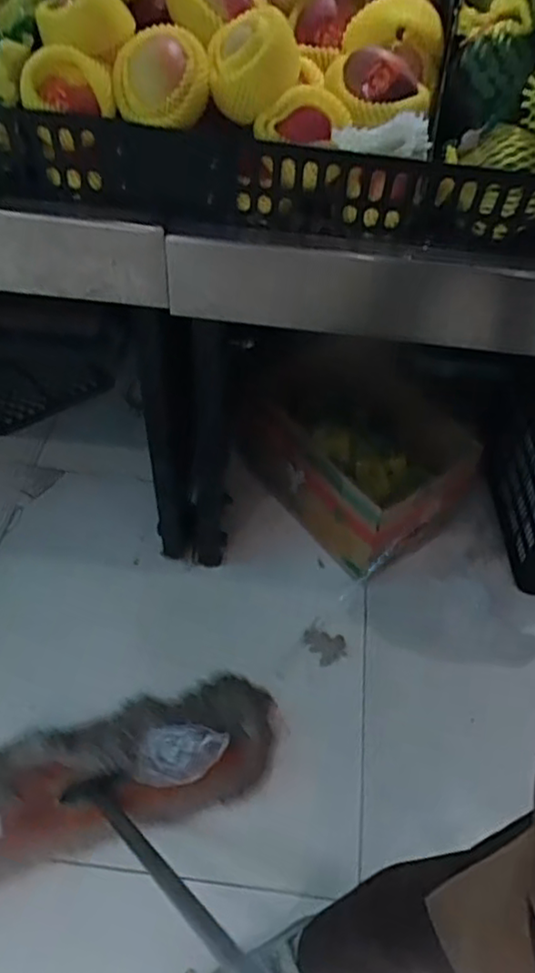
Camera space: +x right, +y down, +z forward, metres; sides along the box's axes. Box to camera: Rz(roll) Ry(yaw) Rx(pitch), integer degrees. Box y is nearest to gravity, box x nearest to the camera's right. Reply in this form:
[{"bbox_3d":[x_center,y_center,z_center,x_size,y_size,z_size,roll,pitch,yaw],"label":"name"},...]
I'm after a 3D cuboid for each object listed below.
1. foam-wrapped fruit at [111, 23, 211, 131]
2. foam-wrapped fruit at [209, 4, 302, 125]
[{"bbox_3d":[-0.118,-0.453,0.740,0.103,0.073,0.101,-6,52,-6],"label":"foam-wrapped fruit"},{"bbox_3d":[-0.015,-0.484,0.769,0.101,0.106,0.084,2,51,0],"label":"foam-wrapped fruit"}]

